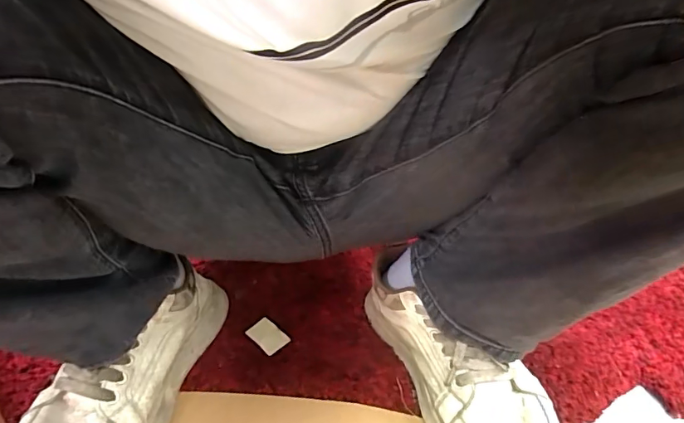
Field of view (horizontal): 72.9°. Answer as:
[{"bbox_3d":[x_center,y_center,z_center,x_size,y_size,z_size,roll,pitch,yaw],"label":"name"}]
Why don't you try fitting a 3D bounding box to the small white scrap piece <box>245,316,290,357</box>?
[{"bbox_3d":[-0.085,0.139,0.520,0.030,0.005,0.051,-24,41,-38],"label":"small white scrap piece"}]

